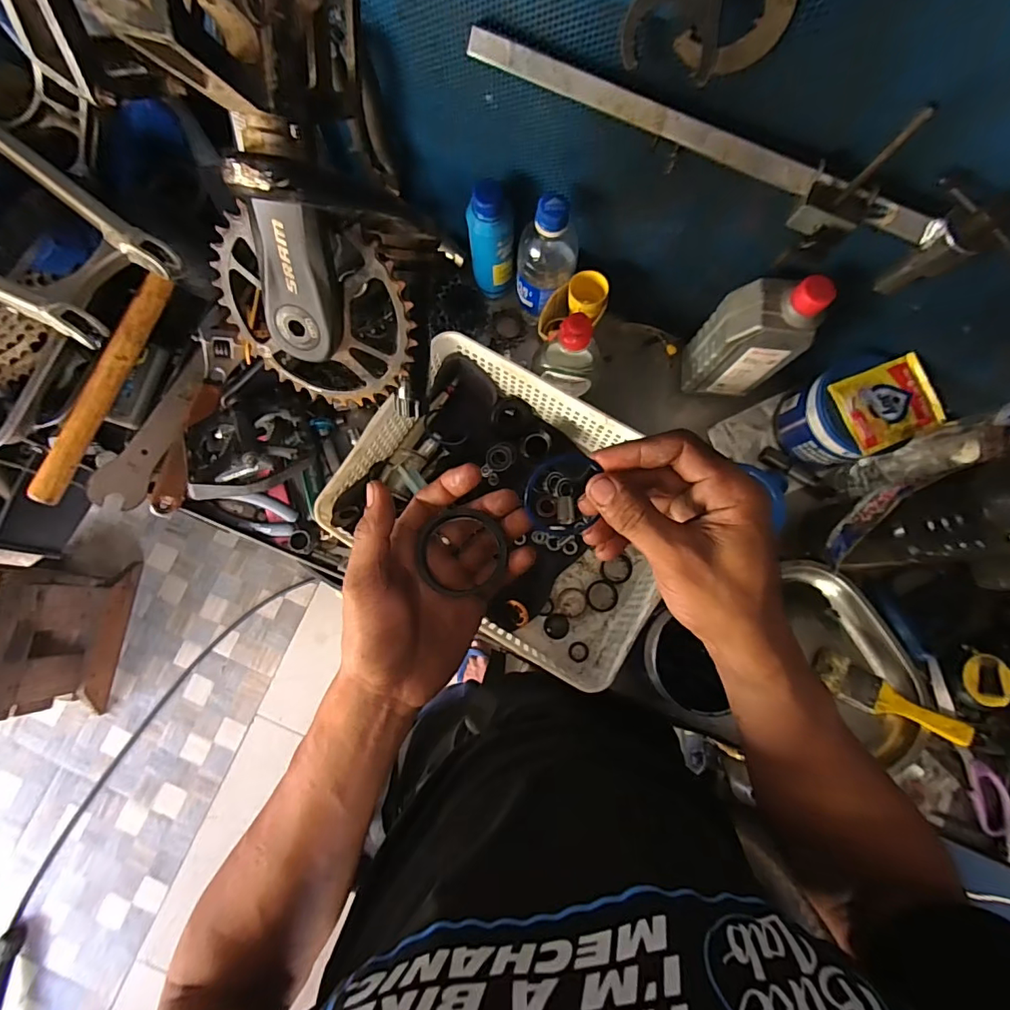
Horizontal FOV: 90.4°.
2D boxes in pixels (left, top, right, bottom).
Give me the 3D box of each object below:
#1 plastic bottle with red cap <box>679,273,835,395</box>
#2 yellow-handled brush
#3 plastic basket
[{"bbox_3d":[0.252,-0.169,0.510,0.087,0.168,0.054,7,79,0],"label":"plastic bottle with red cap"},{"bbox_3d":[0.395,0.201,0.512,0.141,0.013,0.039,26,79,16],"label":"yellow-handled brush"},{"bbox_3d":[0.007,0.001,0.536,0.332,0.077,0.250,32,80,5],"label":"plastic basket"}]

